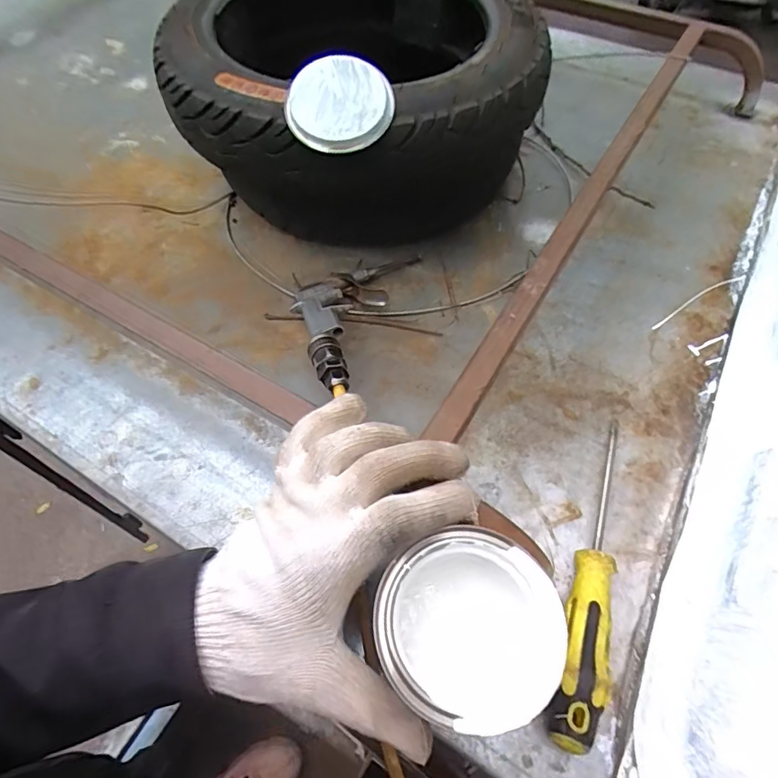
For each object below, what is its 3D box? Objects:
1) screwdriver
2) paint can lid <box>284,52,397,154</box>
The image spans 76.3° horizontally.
[{"bbox_3d":[0.136,0.111,0.327,0.025,0.035,0.219,20,60,8],"label":"screwdriver"},{"bbox_3d":[-0.034,-0.211,0.369,0.082,0.016,0.067,-22,84,-6],"label":"paint can lid"}]

